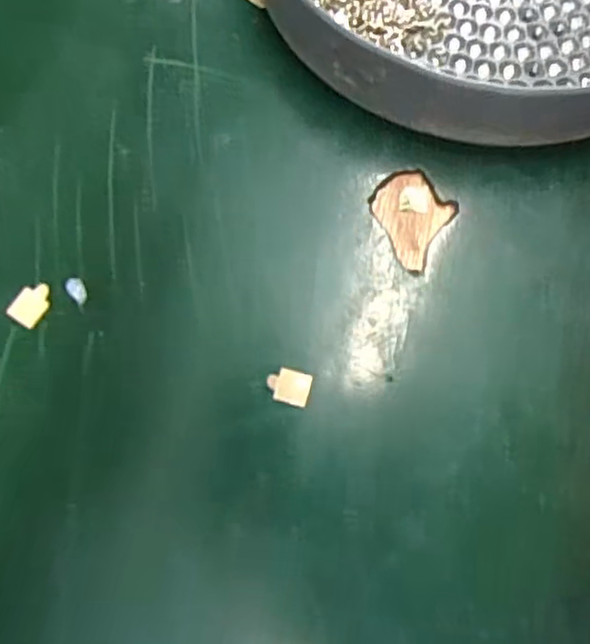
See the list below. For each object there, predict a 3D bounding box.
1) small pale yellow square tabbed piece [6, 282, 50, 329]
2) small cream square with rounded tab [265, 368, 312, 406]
[{"bbox_3d":[-0.052,-0.004,0.120,0.007,0.004,0.009,33,77,6],"label":"small pale yellow square tabbed piece"},{"bbox_3d":[-0.001,0.012,0.115,0.008,0.004,0.006,17,72,0],"label":"small cream square with rounded tab"}]

